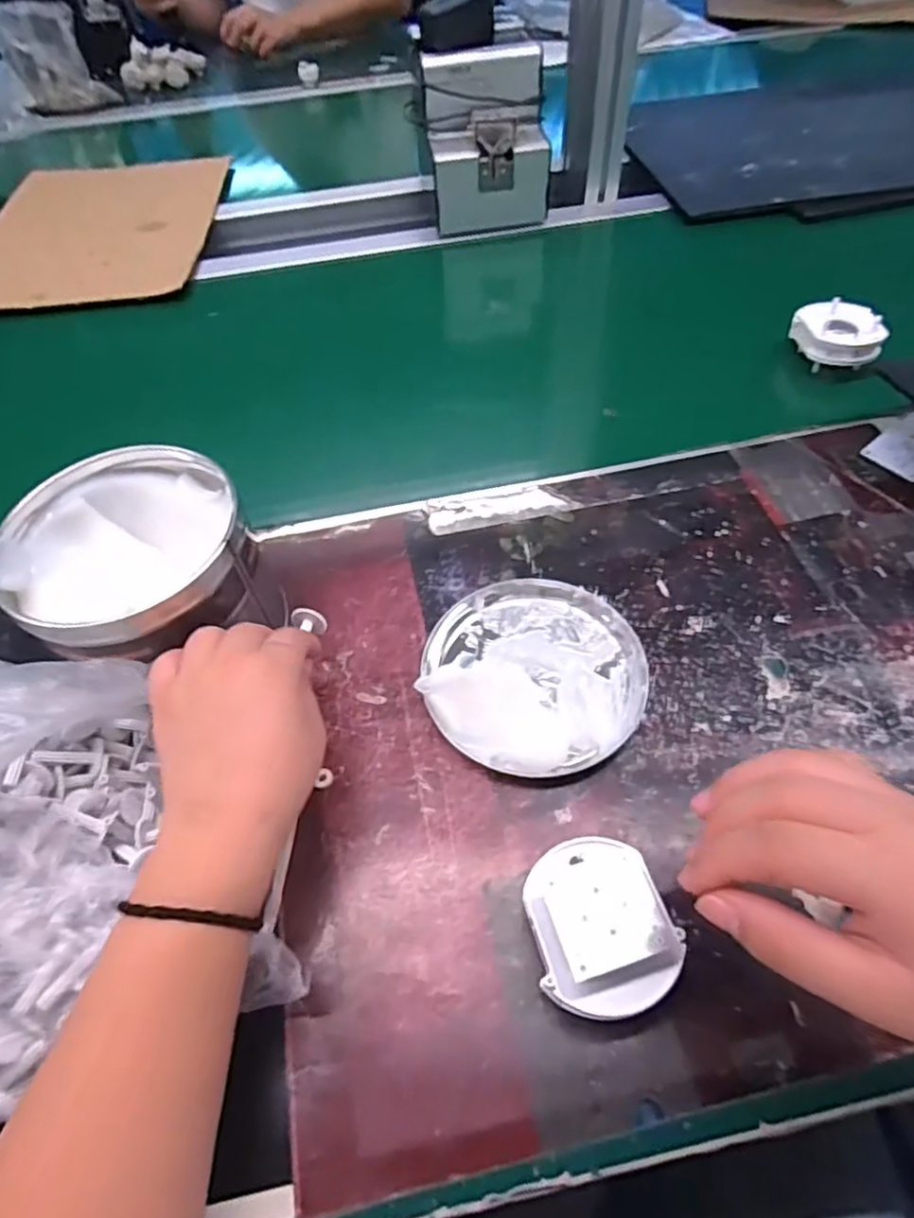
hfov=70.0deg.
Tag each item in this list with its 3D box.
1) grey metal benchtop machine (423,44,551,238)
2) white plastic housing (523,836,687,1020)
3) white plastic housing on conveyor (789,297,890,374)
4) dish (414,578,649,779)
[{"bbox_3d":[0.033,-0.495,0.703,0.125,0.147,0.074,-7,54,-1],"label":"grey metal benchtop machine"},{"bbox_3d":[0.064,0.141,0.292,0.060,0.042,0.067,-11,54,-4],"label":"white plastic housing"},{"bbox_3d":[0.317,-0.228,0.546,0.054,0.033,0.061,-11,54,-5],"label":"white plastic housing on conveyor"},{"bbox_3d":[0.045,0.034,0.384,0.127,0.021,0.125,-2,54,2],"label":"dish"}]

